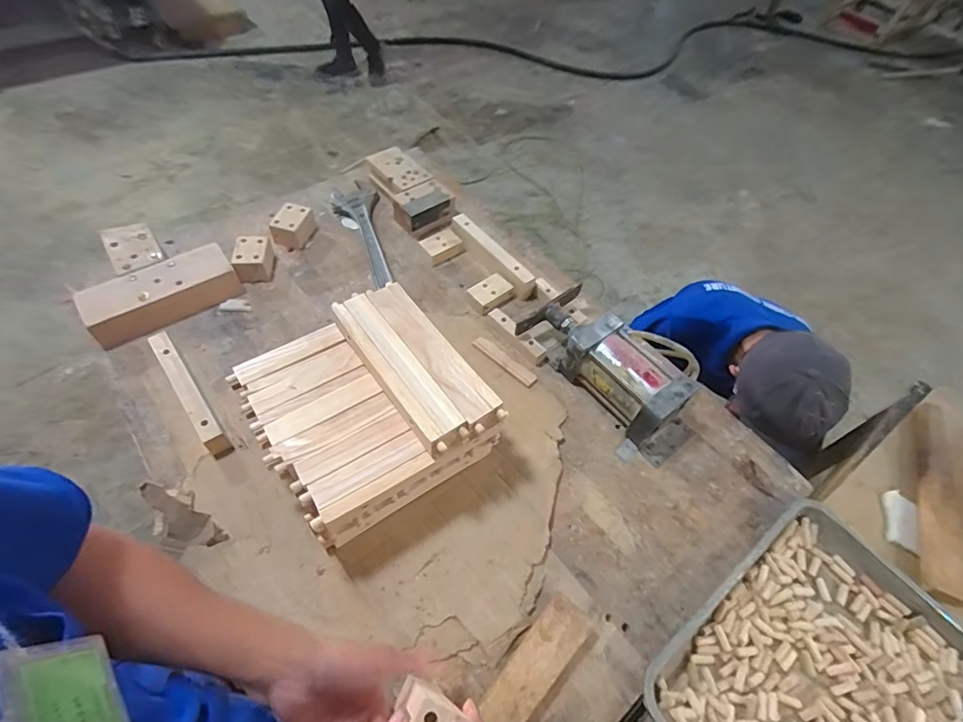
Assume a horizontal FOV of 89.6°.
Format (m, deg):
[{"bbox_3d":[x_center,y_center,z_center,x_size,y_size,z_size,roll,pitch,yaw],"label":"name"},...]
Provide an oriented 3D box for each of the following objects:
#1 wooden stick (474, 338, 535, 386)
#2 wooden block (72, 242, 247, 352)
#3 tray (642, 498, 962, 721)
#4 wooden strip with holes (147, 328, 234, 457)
[{"bbox_3d":[0.041,-0.001,0.834,0.125,0.006,0.027,37,60,20],"label":"wooden stick"},{"bbox_3d":[-0.545,-0.118,0.828,0.231,0.058,0.091,-30,62,-23],"label":"wooden block"},{"bbox_3d":[0.417,0.389,0.585,0.396,0.046,0.294,-30,63,-23],"label":"tray"},{"bbox_3d":[-0.438,0.046,0.727,0.030,0.043,0.231,-32,63,-24],"label":"wooden strip with holes"}]

